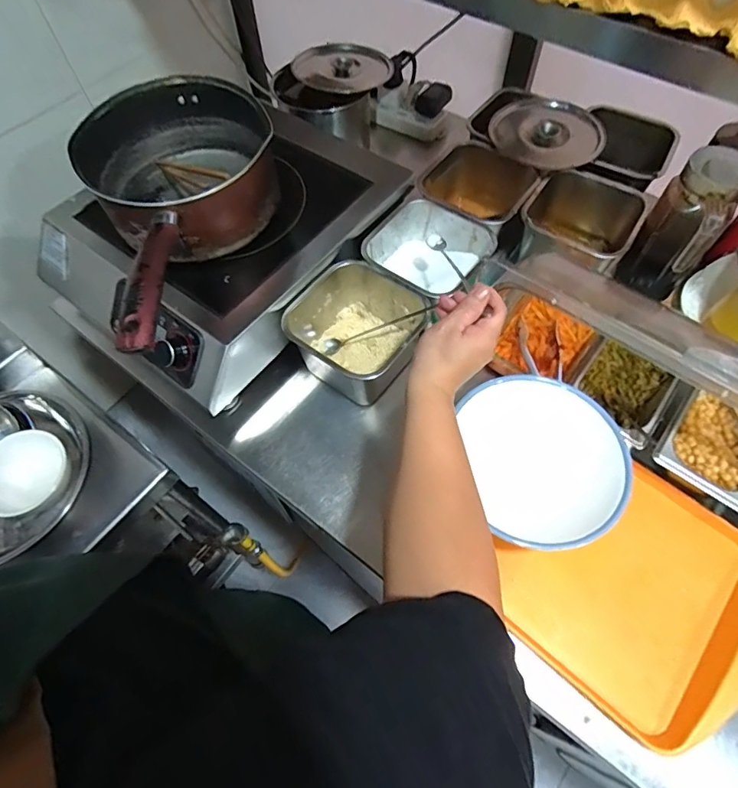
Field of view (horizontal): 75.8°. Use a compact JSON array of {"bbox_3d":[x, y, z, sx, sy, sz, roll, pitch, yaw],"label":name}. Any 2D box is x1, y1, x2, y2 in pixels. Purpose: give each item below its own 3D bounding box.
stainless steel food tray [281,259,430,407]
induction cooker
[{"bbox_3d":[-0.013,-0.079,0.637,0.150,0.099,0.150,33,67,17],"label":"stainless steel food tray"},{"bbox_3d":[-0.196,-0.240,0.708,0.363,0.128,0.451,35,68,18],"label":"induction cooker"}]

